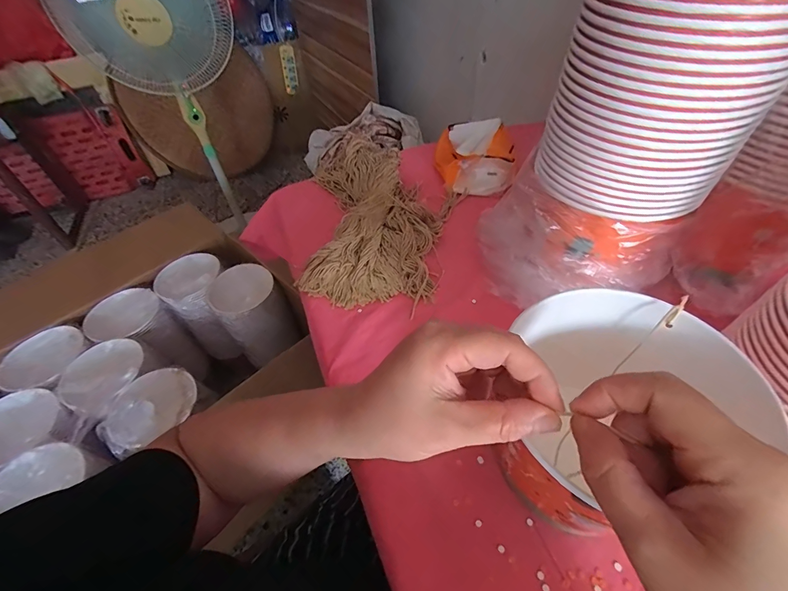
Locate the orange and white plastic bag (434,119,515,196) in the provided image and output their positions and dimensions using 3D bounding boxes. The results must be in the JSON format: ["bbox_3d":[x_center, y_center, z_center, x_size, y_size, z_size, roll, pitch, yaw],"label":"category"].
[{"bbox_3d":[0.132,-0.239,0.604,0.115,0.079,0.136,-5,49,2],"label":"orange and white plastic bag"}]

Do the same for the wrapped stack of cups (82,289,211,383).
[{"bbox_3d":[-0.631,0.135,0.970,0.145,0.285,0.151,16,53,19],"label":"wrapped stack of cups"}]

